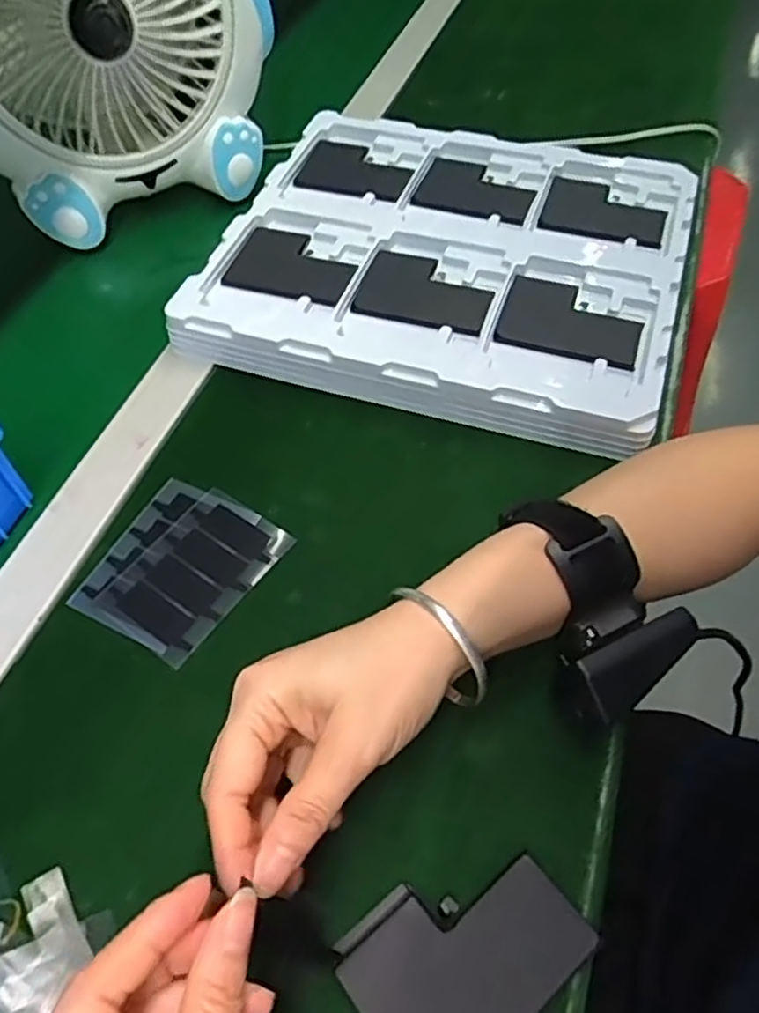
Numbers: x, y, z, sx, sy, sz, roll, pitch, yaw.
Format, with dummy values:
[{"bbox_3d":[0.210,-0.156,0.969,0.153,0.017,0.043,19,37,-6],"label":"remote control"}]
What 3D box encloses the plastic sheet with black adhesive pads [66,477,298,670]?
[{"bbox_3d":[-0.110,0.031,0.383,0.085,0.004,0.096,29,61,20],"label":"plastic sheet with black adhesive pads"}]

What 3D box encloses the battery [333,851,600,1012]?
[{"bbox_3d":[0.033,0.175,0.274,0.087,0.007,0.065,-35,61,-20],"label":"battery"}]

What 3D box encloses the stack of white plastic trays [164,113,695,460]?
[{"bbox_3d":[0.054,-0.185,0.513,0.309,0.040,0.285,15,55,12],"label":"stack of white plastic trays"}]

